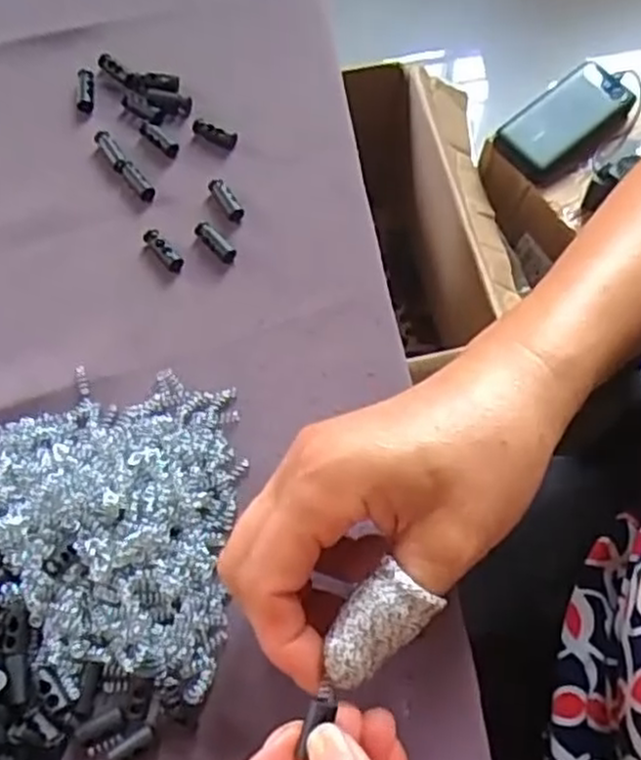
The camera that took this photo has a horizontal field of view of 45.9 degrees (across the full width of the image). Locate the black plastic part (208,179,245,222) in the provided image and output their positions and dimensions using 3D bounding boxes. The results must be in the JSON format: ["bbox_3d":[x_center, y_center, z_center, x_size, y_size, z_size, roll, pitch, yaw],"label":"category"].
[{"bbox_3d":[-0.049,-0.093,0.391,0.008,0.008,0.027,-30,70,-11],"label":"black plastic part"}]

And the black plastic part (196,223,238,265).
[{"bbox_3d":[-0.053,-0.069,0.381,0.008,0.008,0.026,-42,73,-15],"label":"black plastic part"}]

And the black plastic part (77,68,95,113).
[{"bbox_3d":[-0.131,-0.162,0.421,0.009,0.004,0.028,-6,68,-1],"label":"black plastic part"}]

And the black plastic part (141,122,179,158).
[{"bbox_3d":[-0.087,-0.130,0.405,0.027,0.004,0.009,39,74,15],"label":"black plastic part"}]

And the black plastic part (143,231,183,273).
[{"bbox_3d":[-0.080,-0.066,0.381,0.008,0.008,0.028,-37,72,-13],"label":"black plastic part"}]

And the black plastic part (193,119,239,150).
[{"bbox_3d":[-0.057,-0.133,0.408,0.027,0.005,0.010,28,71,12],"label":"black plastic part"}]

